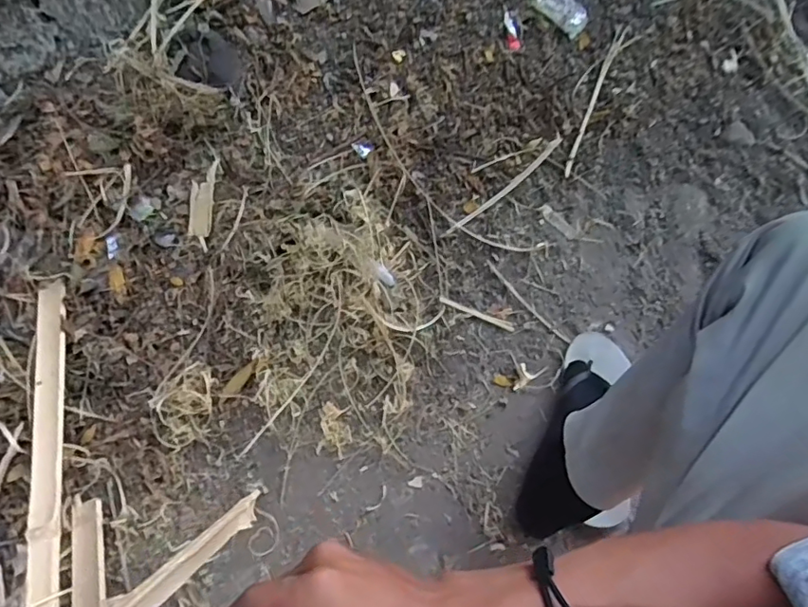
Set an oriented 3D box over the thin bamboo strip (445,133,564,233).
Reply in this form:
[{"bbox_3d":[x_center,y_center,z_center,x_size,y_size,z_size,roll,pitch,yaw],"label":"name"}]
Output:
[{"bbox_3d":[0.163,-0.186,0.877,0.269,0.014,0.016,-42,77,-15],"label":"thin bamboo strip"}]

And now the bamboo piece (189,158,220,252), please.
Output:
[{"bbox_3d":[-0.280,-0.140,0.765,0.031,0.009,0.128,6,83,0],"label":"bamboo piece"}]

